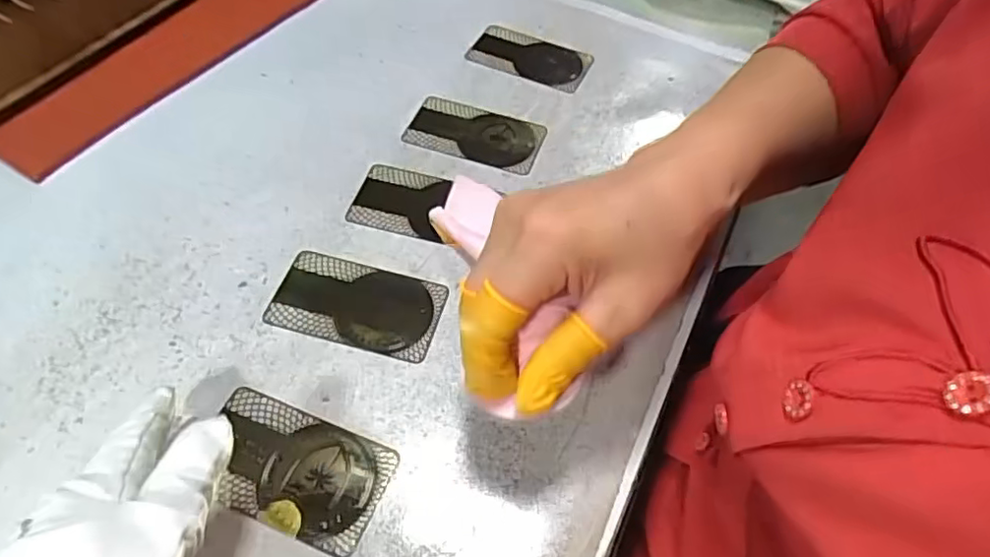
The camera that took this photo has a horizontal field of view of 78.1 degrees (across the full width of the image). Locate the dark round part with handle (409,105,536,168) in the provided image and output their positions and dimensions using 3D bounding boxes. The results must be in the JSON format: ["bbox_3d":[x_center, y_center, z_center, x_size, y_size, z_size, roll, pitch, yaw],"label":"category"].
[{"bbox_3d":[-0.016,-0.094,0.395,0.081,0.004,0.046,13,55,6],"label":"dark round part with handle"}]

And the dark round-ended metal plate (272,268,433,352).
[{"bbox_3d":[-0.074,0.013,0.319,0.080,0.004,0.046,12,55,5],"label":"dark round-ended metal plate"}]

